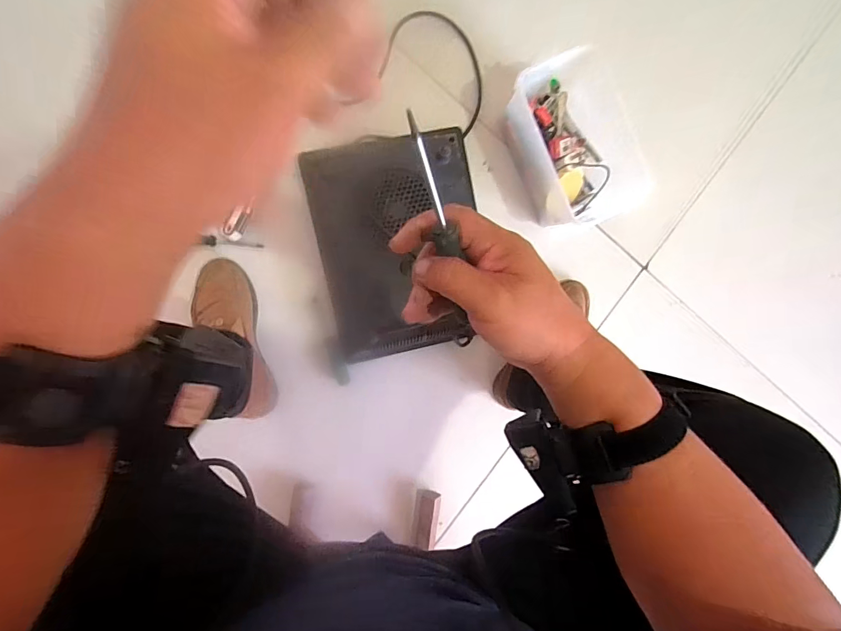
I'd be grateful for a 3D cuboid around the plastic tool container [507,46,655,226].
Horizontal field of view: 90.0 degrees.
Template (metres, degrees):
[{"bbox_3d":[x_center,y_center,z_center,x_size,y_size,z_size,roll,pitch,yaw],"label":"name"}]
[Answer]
[{"bbox_3d":[0.227,-0.281,0.694,0.125,0.136,0.225,-27,96,-4],"label":"plastic tool container"}]

